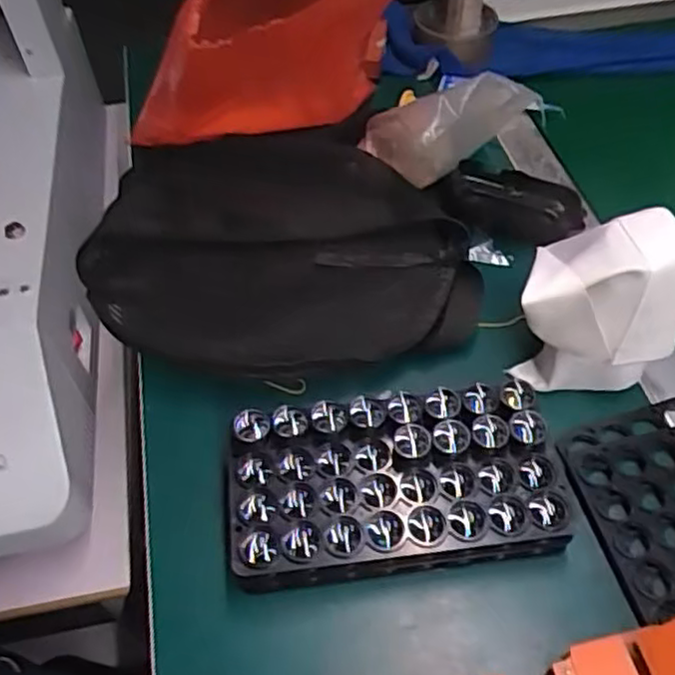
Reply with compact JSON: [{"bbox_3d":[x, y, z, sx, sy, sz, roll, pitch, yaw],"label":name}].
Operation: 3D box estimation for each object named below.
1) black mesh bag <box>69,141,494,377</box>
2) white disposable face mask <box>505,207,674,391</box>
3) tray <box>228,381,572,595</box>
[{"bbox_3d":[-0.050,-0.066,0.531,0.315,0.048,0.228,3,53,6],"label":"black mesh bag"},{"bbox_3d":[0.164,-0.019,0.442,0.099,0.115,0.067,-5,53,-1],"label":"white disposable face mask"},{"bbox_3d":[0.033,0.088,0.408,0.190,0.050,0.094,-6,53,-2],"label":"tray"}]

